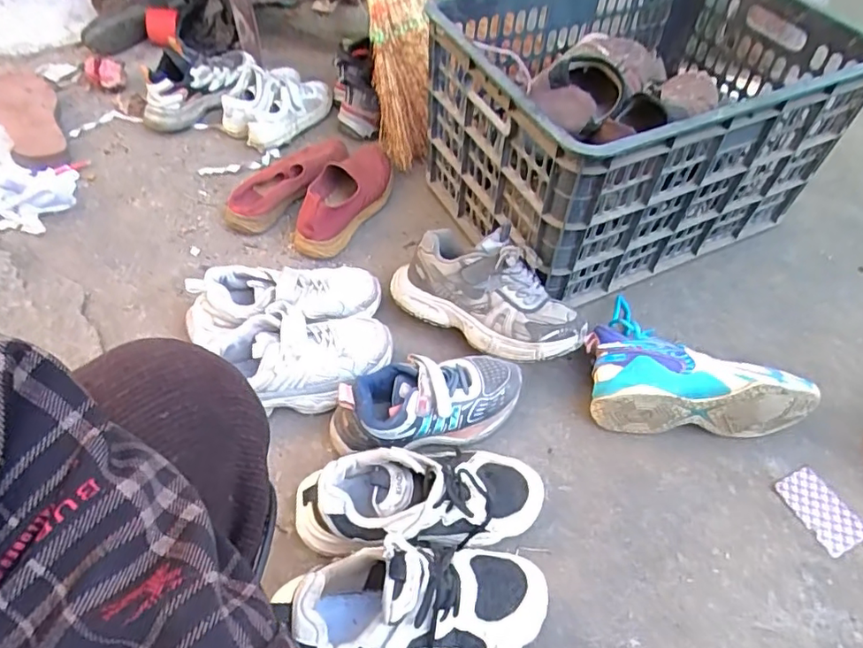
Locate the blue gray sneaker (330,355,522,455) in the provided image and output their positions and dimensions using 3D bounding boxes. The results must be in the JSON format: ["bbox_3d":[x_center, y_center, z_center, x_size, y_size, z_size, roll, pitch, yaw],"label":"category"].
[{"bbox_3d":[-0.003,0.082,0.630,0.221,0.071,0.087,-11,53,-9],"label":"blue gray sneaker"}]

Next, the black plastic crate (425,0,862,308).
[{"bbox_3d":[0.272,-0.302,0.834,0.502,0.300,0.421,-20,55,-16],"label":"black plastic crate"}]

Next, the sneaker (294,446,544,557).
[{"bbox_3d":[-0.010,0.171,0.568,0.242,0.097,0.096,-5,52,-5],"label":"sneaker"}]

